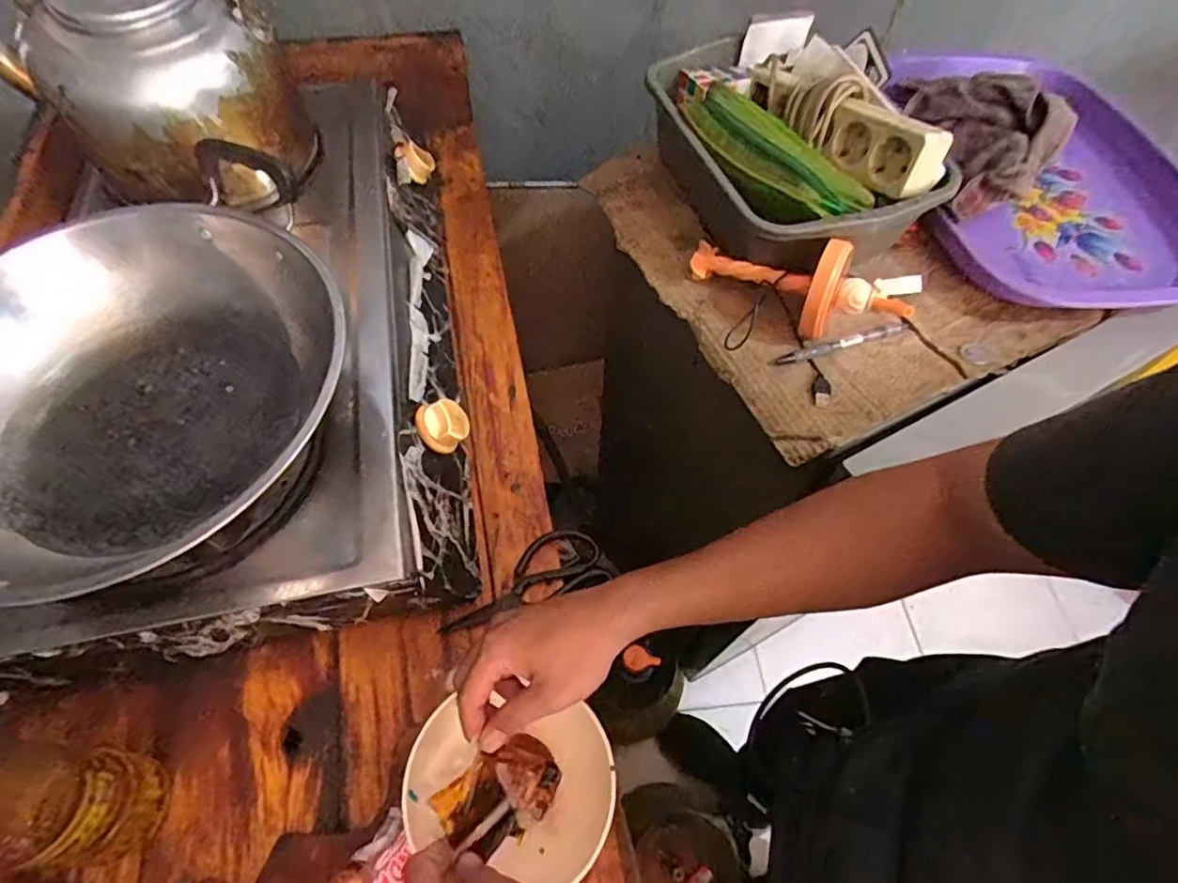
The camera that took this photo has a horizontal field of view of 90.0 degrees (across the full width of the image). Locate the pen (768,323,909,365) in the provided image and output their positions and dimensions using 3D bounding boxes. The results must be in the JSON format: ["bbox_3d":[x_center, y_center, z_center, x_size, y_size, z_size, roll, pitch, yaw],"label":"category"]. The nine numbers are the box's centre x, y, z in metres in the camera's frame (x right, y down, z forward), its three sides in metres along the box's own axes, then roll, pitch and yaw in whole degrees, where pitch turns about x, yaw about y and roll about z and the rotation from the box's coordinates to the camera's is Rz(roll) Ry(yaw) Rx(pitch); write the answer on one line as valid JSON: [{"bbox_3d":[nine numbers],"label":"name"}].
[{"bbox_3d":[0.230,-0.091,0.541,0.136,0.008,0.016,-17,62,-12],"label":"pen"}]

